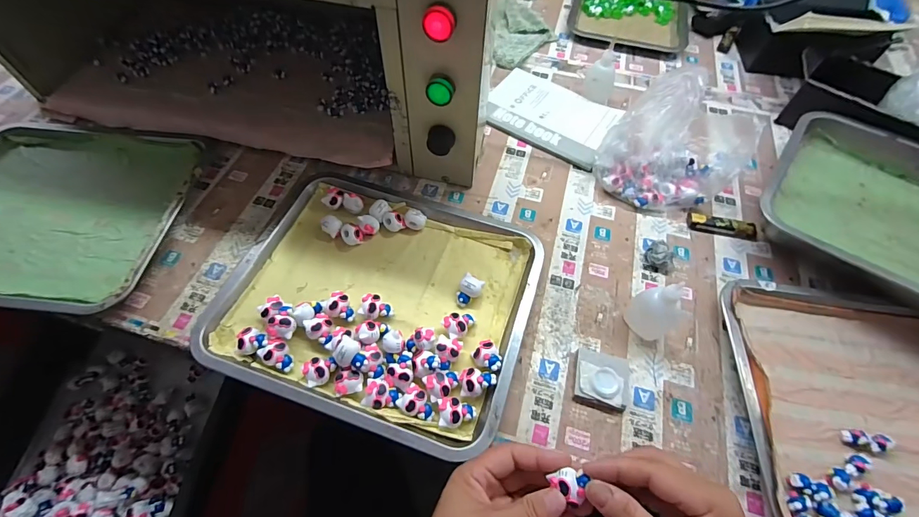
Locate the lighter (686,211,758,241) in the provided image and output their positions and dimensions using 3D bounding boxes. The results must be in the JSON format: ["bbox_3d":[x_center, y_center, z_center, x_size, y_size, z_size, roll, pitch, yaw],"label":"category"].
[{"bbox_3d":[0.333,-0.041,0.501,0.081,0.013,0.023,14,60,7],"label":"lighter"}]

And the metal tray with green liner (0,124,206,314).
[{"bbox_3d":[-0.500,-0.064,0.474,0.334,0.032,0.255,7,62,3],"label":"metal tray with green liner"}]

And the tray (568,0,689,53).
[{"bbox_3d":[0.337,-0.511,0.780,0.208,0.036,0.310,14,60,7],"label":"tray"}]

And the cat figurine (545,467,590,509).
[{"bbox_3d":[0.078,0.162,0.280,0.023,0.014,0.023,-9,62,-5],"label":"cat figurine"}]

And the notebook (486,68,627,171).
[{"bbox_3d":[0.137,-0.220,0.600,0.190,0.017,0.142,28,60,14],"label":"notebook"}]

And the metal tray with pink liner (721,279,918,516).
[{"bbox_3d":[0.417,0.153,0.374,0.293,0.037,0.261,7,59,3],"label":"metal tray with pink liner"}]

